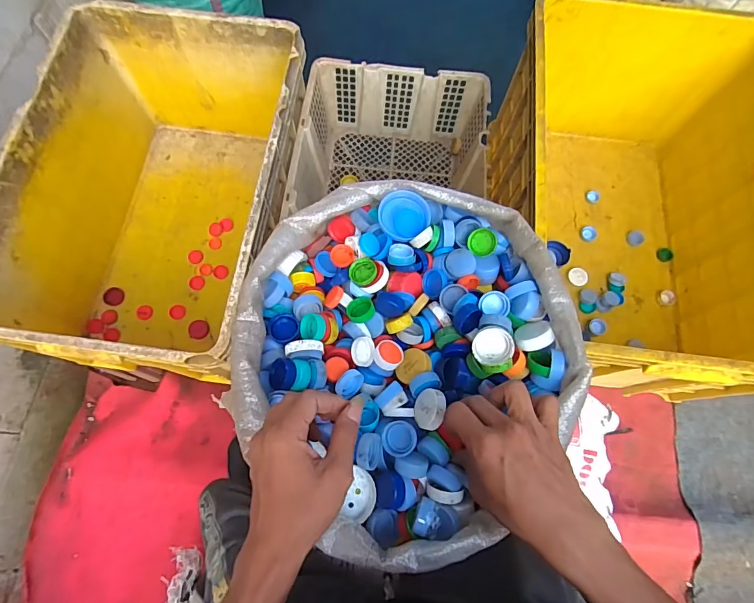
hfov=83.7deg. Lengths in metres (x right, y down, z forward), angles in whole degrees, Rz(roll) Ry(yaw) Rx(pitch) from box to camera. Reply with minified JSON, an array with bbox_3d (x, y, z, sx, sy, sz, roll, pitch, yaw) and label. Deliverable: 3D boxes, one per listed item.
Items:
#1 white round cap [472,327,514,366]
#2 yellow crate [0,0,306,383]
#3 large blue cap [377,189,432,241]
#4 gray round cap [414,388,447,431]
[{"bbox_3d":[0.117,0.044,0.424,0.038,0.014,0.034,4,97,24],"label":"white round cap"},{"bbox_3d":[-0.371,-0.179,0.796,0.417,0.332,0.617,8,69,4],"label":"yellow crate"},{"bbox_3d":[0.030,-0.097,0.489,0.057,0.023,0.057,0,88,-5],"label":"large blue cap"},{"bbox_3d":[0.053,0.106,0.415,0.013,0.037,0.038,18,58,-34],"label":"gray round cap"}]

